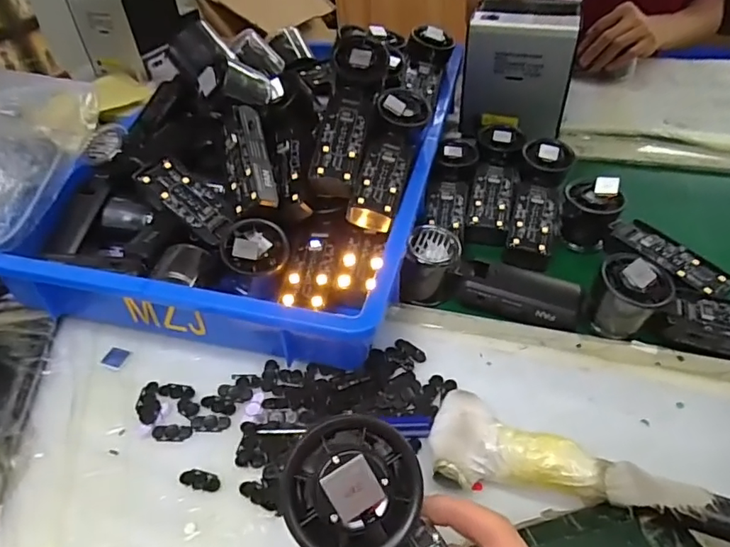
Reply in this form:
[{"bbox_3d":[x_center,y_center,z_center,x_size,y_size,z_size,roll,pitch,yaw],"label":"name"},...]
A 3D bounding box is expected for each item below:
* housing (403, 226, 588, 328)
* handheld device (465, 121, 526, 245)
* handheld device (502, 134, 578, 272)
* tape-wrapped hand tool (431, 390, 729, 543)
[{"bbox_3d":[0.117,-0.001,0.465,0.156,0.047,0.066,12,43,17],"label":"housing"},{"bbox_3d":[0.143,-0.098,0.577,0.050,0.041,0.186,9,58,15],"label":"handheld device"},{"bbox_3d":[0.184,-0.078,0.546,0.049,0.037,0.157,12,61,17],"label":"handheld device"},{"bbox_3d":[0.150,0.126,0.315,0.218,0.042,0.055,12,43,17],"label":"tape-wrapped hand tool"}]

